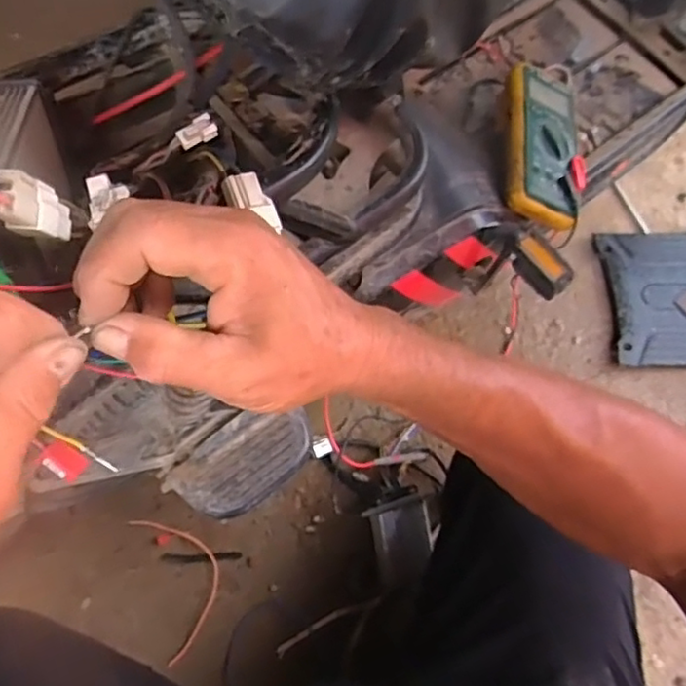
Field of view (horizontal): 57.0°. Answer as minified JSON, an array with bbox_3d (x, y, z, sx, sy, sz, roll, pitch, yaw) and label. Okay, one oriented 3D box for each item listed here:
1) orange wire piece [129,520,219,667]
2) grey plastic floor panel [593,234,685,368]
[{"bbox_3d":[-0.209,0.304,0.824,0.091,0.009,0.187,-22,70,-8],"label":"orange wire piece"},{"bbox_3d":[0.576,-0.075,0.957,0.346,0.023,0.213,-2,68,0],"label":"grey plastic floor panel"}]

